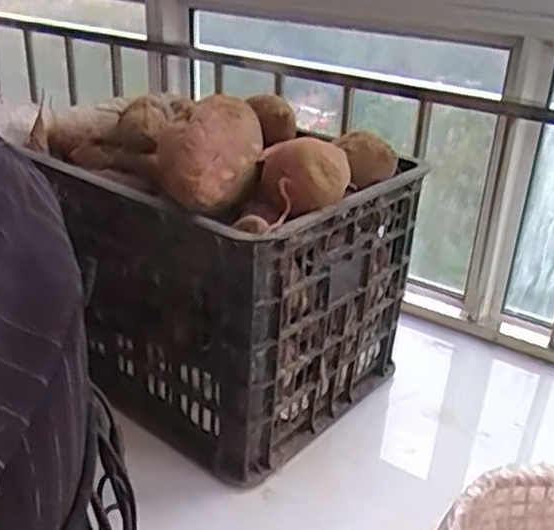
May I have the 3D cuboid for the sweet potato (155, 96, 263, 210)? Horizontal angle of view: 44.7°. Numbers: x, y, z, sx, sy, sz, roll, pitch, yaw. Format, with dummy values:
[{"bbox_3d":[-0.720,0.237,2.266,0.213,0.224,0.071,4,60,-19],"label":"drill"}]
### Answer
[{"bbox_3d":[-0.068,-0.116,0.679,0.100,0.072,0.142,2,26,-1],"label":"sweet potato"}]

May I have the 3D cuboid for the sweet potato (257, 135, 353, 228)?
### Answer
[{"bbox_3d":[0.028,-0.087,0.674,0.089,0.065,0.067,3,26,2],"label":"sweet potato"}]

